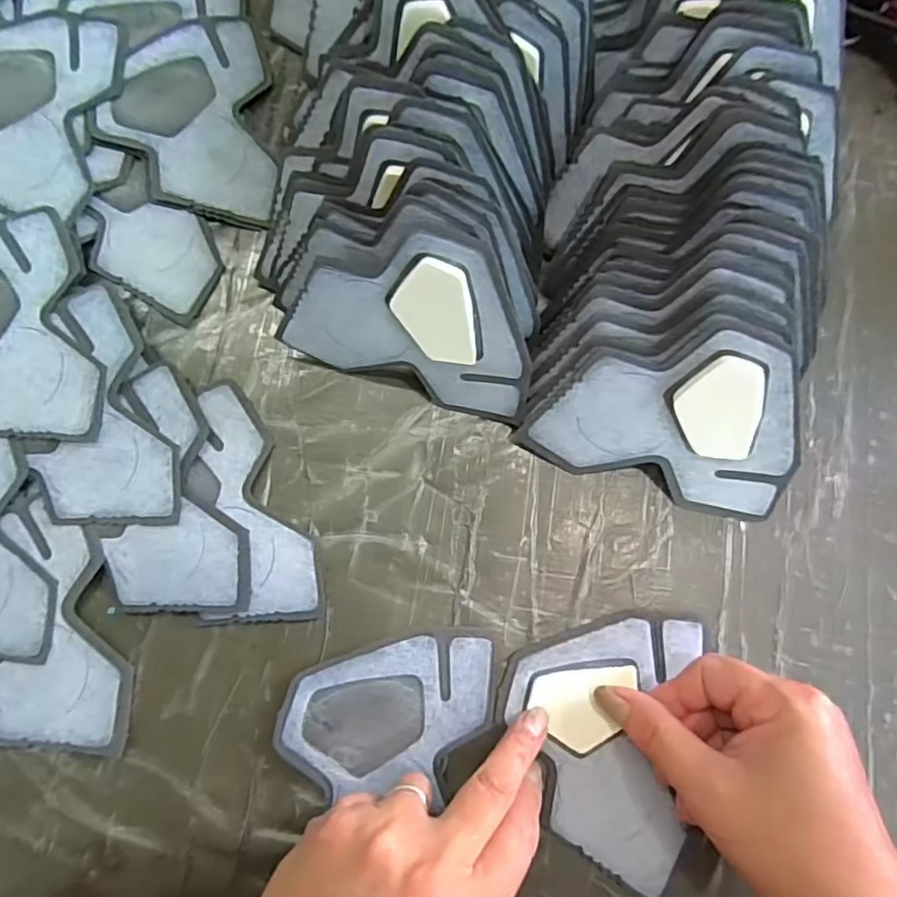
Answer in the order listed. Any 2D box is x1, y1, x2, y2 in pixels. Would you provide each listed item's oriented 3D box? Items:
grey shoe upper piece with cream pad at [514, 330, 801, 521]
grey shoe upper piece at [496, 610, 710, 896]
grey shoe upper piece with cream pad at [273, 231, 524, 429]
[{"bbox_3d":[0.108,-0.014,0.281,0.122,0.093,0.005,18,41,2],"label":"grey shoe upper piece with cream pad"},{"bbox_3d":[0.071,0.138,0.289,0.094,0.009,0.123,12,81,1],"label":"grey shoe upper piece"},{"bbox_3d":[-0.017,-0.059,0.281,0.123,0.092,0.007,16,52,1],"label":"grey shoe upper piece with cream pad"}]

